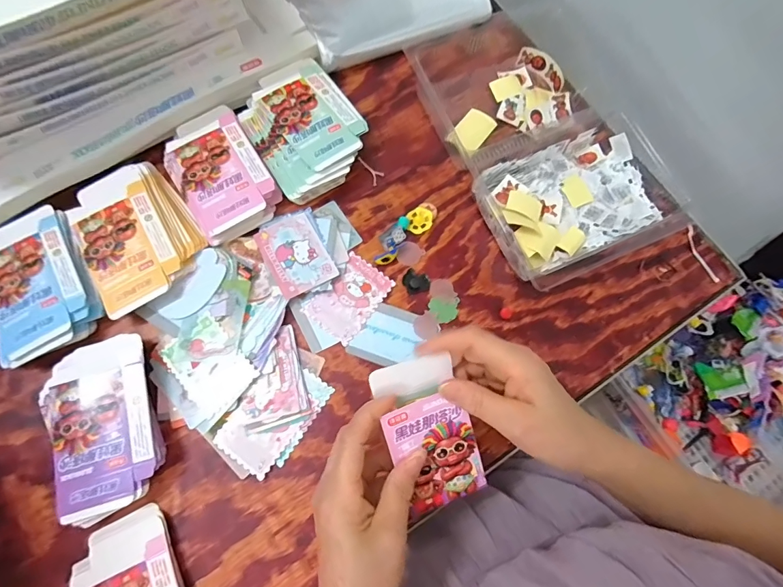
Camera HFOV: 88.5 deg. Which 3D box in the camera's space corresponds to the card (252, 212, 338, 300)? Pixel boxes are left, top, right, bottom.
[{"bbox_3d":[-0.104,-0.043,0.438,0.063,0.004,0.088,-28,72,-14],"label":"card"}]

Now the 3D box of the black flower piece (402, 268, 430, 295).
[{"bbox_3d":[0.027,-0.015,0.440,0.028,0.008,0.028,-16,75,-7],"label":"black flower piece"}]

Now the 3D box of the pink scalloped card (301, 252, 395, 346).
[{"bbox_3d":[-0.045,0.004,0.434,0.060,0.004,0.085,38,76,8],"label":"pink scalloped card"}]

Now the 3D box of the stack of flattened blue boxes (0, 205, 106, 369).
[{"bbox_3d":[-0.360,-0.012,0.413,0.097,0.031,0.154,-26,77,-9],"label":"stack of flattened blue boxes"}]

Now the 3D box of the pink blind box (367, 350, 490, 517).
[{"bbox_3d":[0.030,0.107,0.307,0.065,0.018,0.115,-22,93,-8],"label":"pink blind box"}]

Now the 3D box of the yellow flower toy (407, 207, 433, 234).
[{"bbox_3d":[0.033,-0.084,0.462,0.028,0.008,0.032,-3,74,-3],"label":"yellow flower toy"}]

